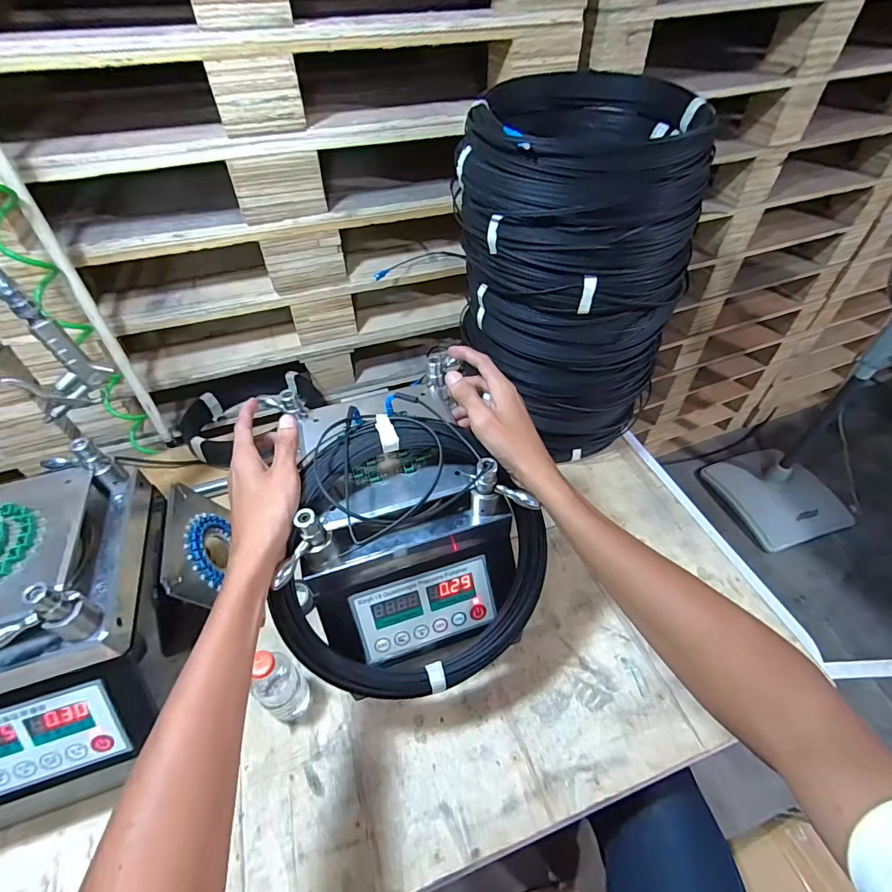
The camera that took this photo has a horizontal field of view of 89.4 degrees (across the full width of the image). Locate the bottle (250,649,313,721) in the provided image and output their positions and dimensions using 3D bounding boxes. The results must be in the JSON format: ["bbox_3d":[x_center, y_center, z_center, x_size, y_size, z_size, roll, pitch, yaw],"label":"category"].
[{"bbox_3d":[-0.202,0.276,0.527,0.058,0.137,0.050,22,53,20],"label":"bottle"}]

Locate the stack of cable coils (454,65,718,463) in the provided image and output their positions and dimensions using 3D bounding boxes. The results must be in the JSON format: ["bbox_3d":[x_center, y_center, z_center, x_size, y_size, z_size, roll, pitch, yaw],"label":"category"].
[{"bbox_3d":[0.184,-0.242,0.702,0.313,0.445,0.281,14,51,14],"label":"stack of cable coils"}]

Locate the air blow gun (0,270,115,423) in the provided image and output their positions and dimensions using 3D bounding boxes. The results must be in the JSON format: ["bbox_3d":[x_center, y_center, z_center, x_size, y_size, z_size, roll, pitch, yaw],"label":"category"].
[{"bbox_3d":[-0.458,-0.109,0.505,0.087,0.167,0.023,-38,57,-26],"label":"air blow gun"}]

